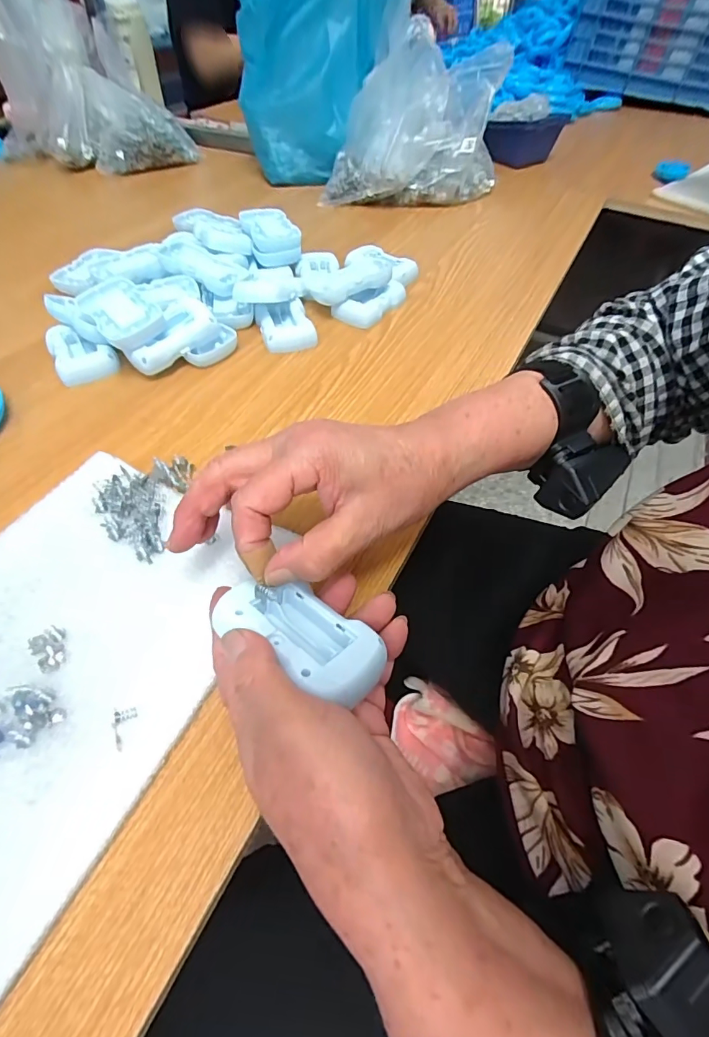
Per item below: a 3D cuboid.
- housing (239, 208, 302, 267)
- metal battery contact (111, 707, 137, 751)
[{"bbox_3d":[-0.101,-0.342,0.541,0.057,0.031,0.079,-18,55,-15],"label":"housing"},{"bbox_3d":[-0.116,0.105,0.225,0.011,0.004,0.020,-8,53,-7],"label":"metal battery contact"}]

